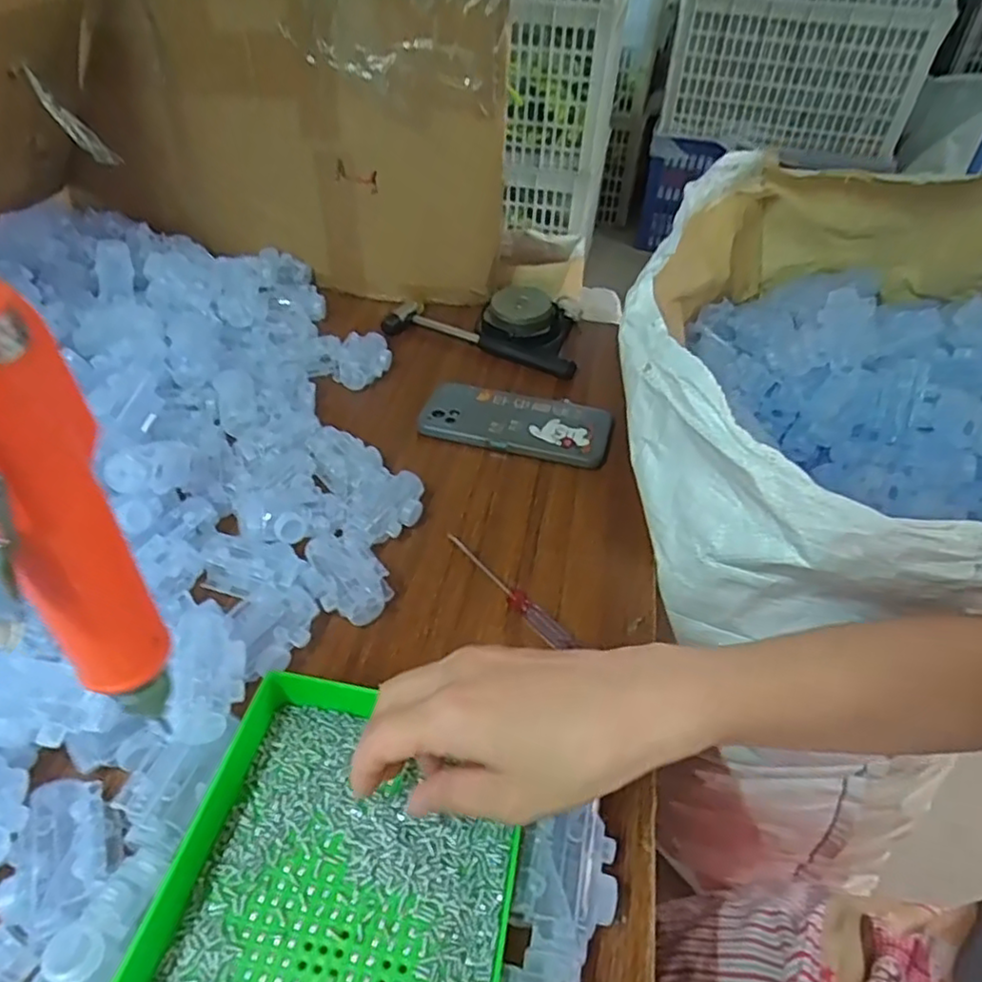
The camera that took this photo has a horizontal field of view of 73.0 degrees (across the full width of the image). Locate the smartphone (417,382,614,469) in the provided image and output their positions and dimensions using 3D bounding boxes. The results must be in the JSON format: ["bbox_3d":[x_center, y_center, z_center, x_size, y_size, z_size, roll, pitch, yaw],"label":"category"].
[{"bbox_3d":[0.023,-0.064,0.592,0.163,0.009,0.079,11,46,9],"label":"smartphone"}]

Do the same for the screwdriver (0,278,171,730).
[{"bbox_3d":[-0.140,0.013,0.213,0.037,0.162,0.048,-10,44,-15],"label":"screwdriver"}]

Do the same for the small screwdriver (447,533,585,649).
[{"bbox_3d":[0.008,0.067,0.453,0.013,0.019,0.127,-27,50,-30],"label":"small screwdriver"}]

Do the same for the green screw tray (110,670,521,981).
[{"bbox_3d":[-0.075,0.199,0.275,0.153,0.024,0.238,12,44,4],"label":"green screw tray"}]

